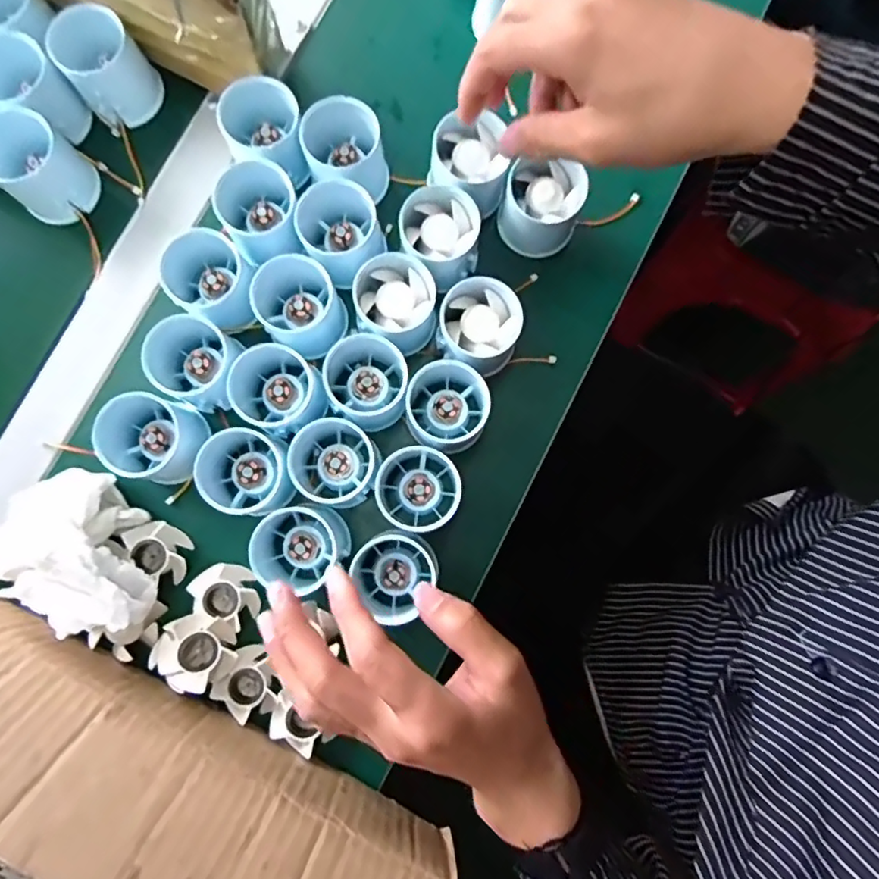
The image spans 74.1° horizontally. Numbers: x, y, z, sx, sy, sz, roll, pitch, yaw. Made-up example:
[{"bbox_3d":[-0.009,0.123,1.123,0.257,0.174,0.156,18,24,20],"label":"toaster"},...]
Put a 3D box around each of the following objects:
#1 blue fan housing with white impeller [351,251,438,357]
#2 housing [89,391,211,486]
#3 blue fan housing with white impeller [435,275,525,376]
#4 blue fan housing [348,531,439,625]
[{"bbox_3d":[-0.028,-0.088,0.386,0.051,0.048,0.049,0,83,0],"label":"blue fan housing with white impeller"},{"bbox_3d":[-0.184,-0.002,0.369,0.056,0.044,0.053,0,79,1],"label":"housing"},{"bbox_3d":[0.028,-0.075,0.392,0.062,0.050,0.051,15,84,1],"label":"blue fan housing with white impeller"},{"bbox_3d":[-0.028,0.086,0.371,0.052,0.035,0.052,0,83,0],"label":"blue fan housing"}]

